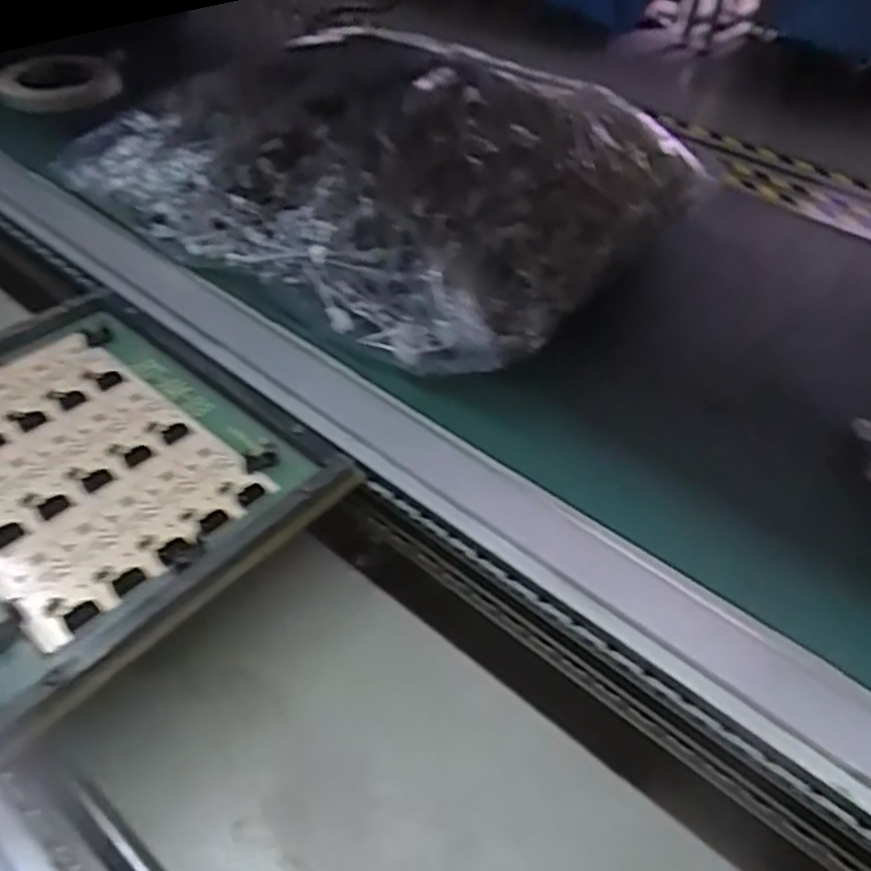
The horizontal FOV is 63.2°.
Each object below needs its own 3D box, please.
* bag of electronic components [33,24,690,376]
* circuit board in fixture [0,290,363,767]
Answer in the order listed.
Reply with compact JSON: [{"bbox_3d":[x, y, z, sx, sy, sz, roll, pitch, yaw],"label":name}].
[{"bbox_3d":[-0.061,-0.214,0.559,0.439,0.119,0.250,30,50,22],"label":"bag of electronic components"},{"bbox_3d":[-0.205,0.015,0.389,0.252,0.018,0.205,33,51,24],"label":"circuit board in fixture"}]

